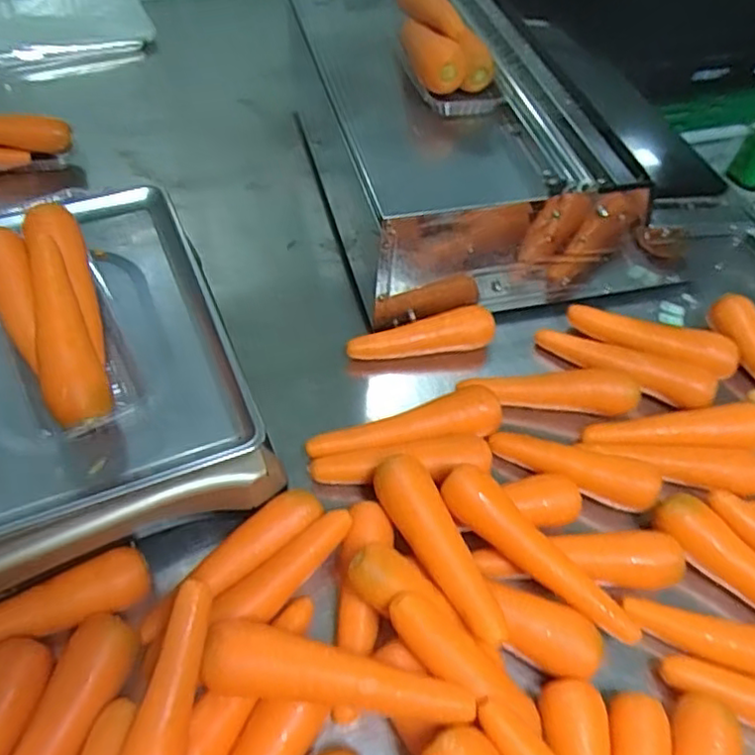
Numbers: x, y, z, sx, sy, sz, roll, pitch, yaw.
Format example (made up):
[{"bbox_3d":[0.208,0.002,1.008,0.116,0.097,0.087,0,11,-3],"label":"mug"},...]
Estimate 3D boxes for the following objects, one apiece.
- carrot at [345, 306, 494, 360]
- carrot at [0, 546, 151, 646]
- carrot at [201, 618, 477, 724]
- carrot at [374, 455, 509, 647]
[{"bbox_3d":[0.048,-0.044,0.687,0.158,0.034,0.035,-10,54,-12],"label":"carrot"},{"bbox_3d":[-0.257,0.179,0.483,0.163,0.034,0.038,-19,57,-18],"label":"carrot"},{"bbox_3d":[-0.026,0.212,0.446,0.185,0.052,0.045,10,53,4],"label":"carrot"},{"bbox_3d":[0.048,0.139,0.520,0.050,0.039,0.166,-18,56,-17],"label":"carrot"}]

